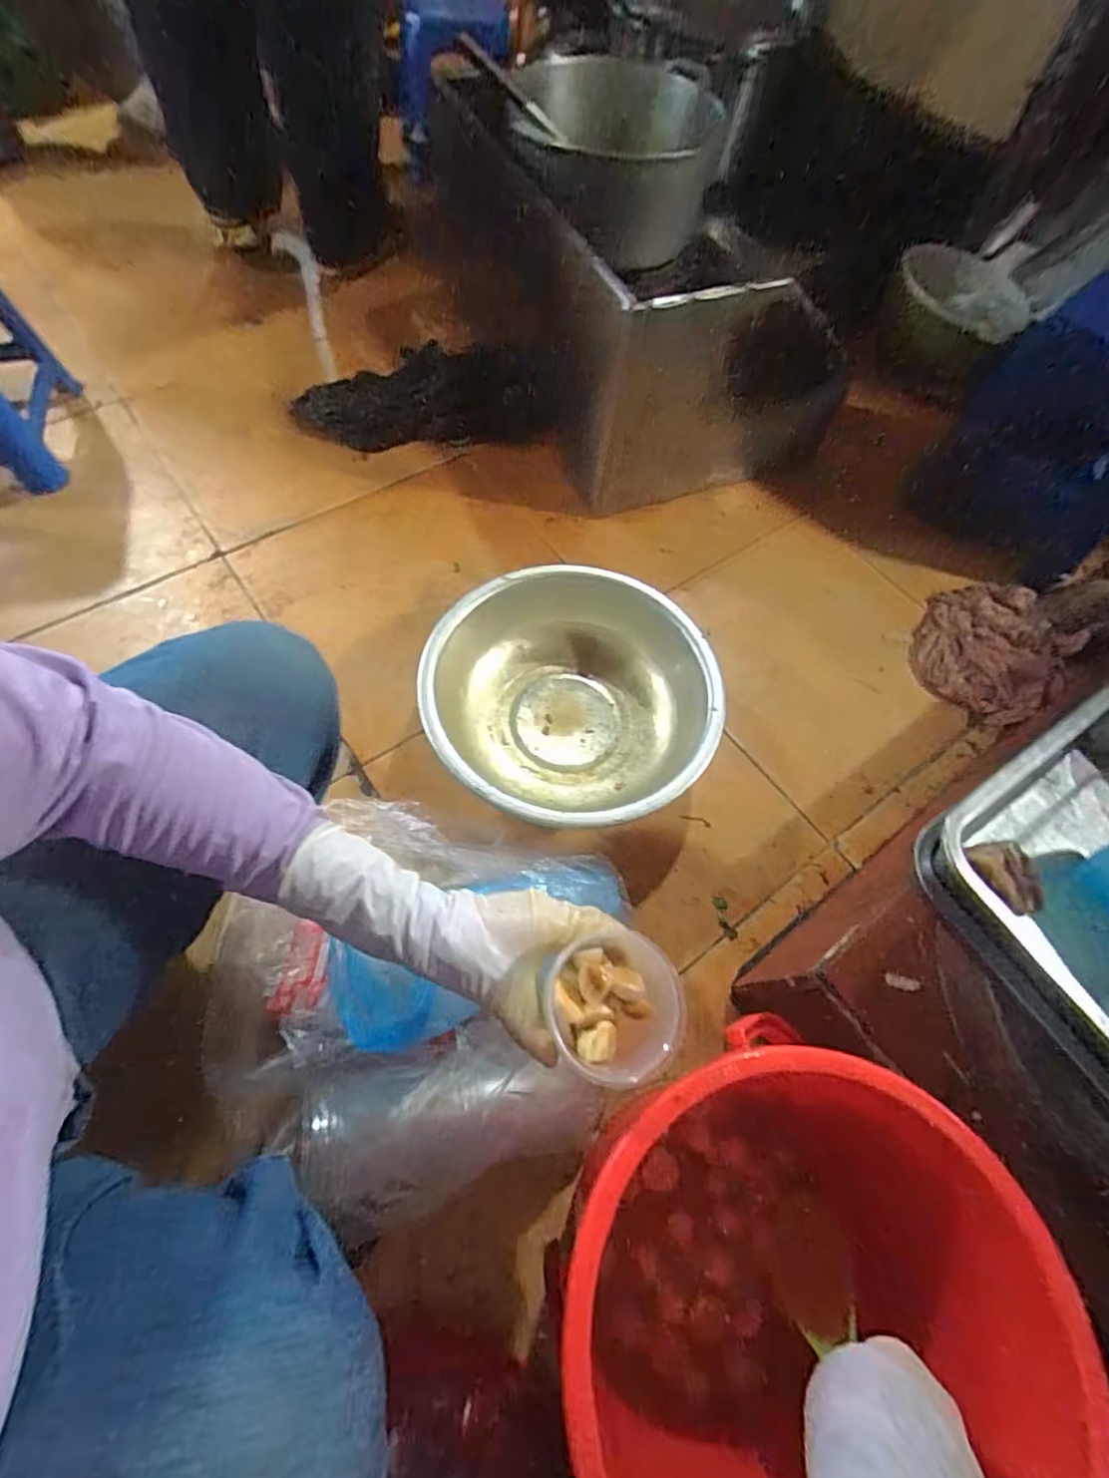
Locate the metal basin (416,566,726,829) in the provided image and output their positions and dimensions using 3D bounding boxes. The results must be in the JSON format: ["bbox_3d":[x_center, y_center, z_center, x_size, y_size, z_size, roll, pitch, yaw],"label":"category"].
[{"bbox_3d":[0.019,-0.043,0.717,0.319,0.103,0.327,1,63,-3],"label":"metal basin"}]

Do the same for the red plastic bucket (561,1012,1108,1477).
[{"bbox_3d":[0.134,0.352,0.415,0.283,0.259,0.243,-32,69,-17],"label":"red plastic bucket"}]

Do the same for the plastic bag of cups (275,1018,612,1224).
[{"bbox_3d":[-0.088,0.319,0.511,0.238,0.089,0.111,-11,64,-10],"label":"plastic bag of cups"}]

